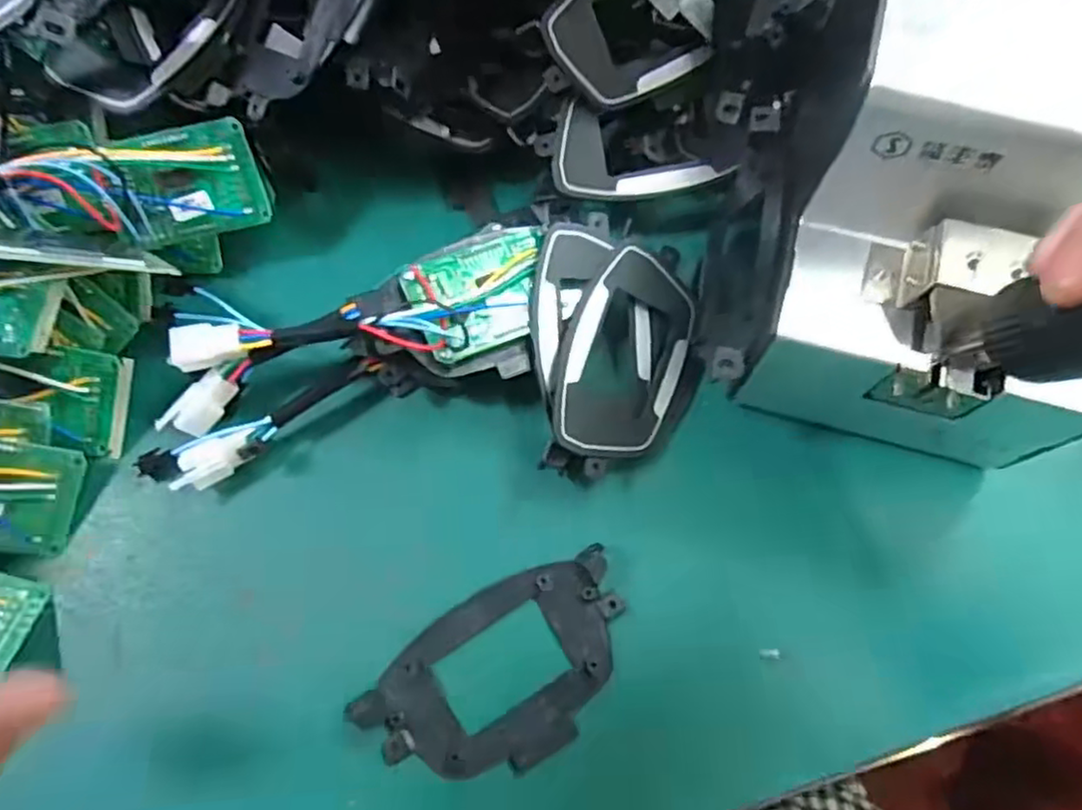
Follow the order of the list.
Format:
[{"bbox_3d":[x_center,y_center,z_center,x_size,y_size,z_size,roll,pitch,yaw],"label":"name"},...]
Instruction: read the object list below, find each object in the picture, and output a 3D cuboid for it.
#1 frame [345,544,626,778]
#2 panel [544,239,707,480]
[{"bbox_3d":[-0.015,0.114,0.293,0.118,0.009,0.069,-32,74,-8],"label":"frame"},{"bbox_3d":[0.041,-0.018,0.325,0.067,0.015,0.113,22,76,-20],"label":"panel"}]

